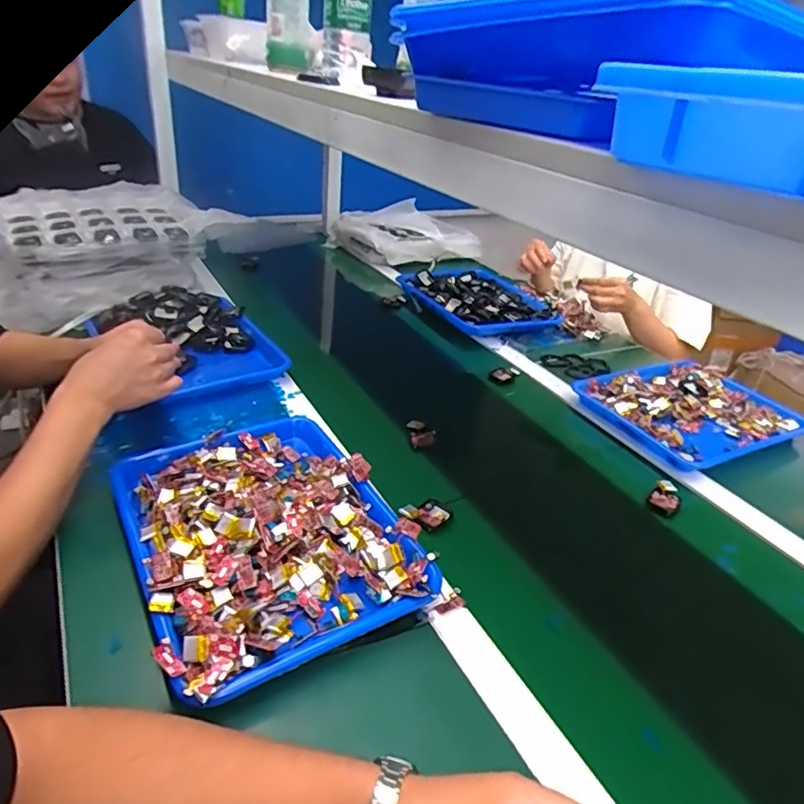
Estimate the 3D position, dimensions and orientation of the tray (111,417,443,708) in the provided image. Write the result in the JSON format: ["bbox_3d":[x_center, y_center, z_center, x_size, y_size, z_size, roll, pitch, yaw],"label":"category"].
[{"bbox_3d":[-0.142,0.129,0.596,0.258,0.063,0.330,-14,36,-29],"label":"tray"}]

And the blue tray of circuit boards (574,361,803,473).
[{"bbox_3d":[0.475,0.013,0.930,0.306,0.038,0.248,-13,36,-28],"label":"blue tray of circuit boards"}]

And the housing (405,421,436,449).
[{"bbox_3d":[0.027,0.045,0.806,0.034,0.018,0.049,-2,32,-13],"label":"housing"}]

